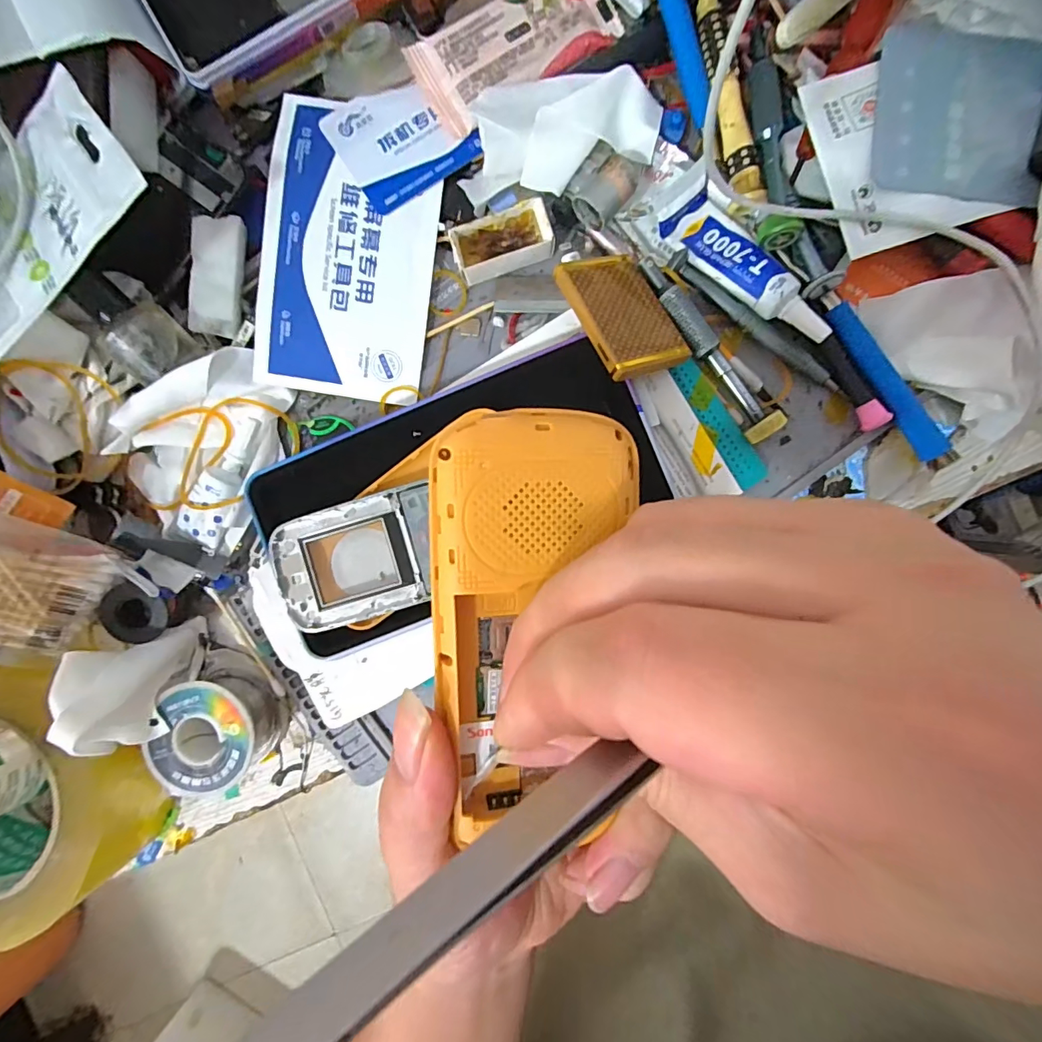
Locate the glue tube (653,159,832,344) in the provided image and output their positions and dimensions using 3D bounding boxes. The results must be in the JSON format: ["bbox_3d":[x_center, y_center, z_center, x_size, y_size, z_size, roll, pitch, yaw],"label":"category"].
[{"bbox_3d":[0.105,-0.120,0.217,0.029,0.013,0.096,-38,78,4],"label":"glue tube"}]

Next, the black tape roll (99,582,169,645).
[{"bbox_3d":[-0.191,0.046,0.233,0.030,0.010,0.030,0,89,4],"label":"black tape roll"}]

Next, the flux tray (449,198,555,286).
[{"bbox_3d":[-0.008,-0.138,0.232,0.050,0.014,0.023,-19,88,3],"label":"flux tray"}]

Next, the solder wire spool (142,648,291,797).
[{"bbox_3d":[-0.151,0.100,0.230,0.055,0.026,0.058,0,89,4],"label":"solder wire spool"}]

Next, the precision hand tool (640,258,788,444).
[{"bbox_3d":[0.087,-0.080,0.219,0.015,0.013,0.097,-36,92,4],"label":"precision hand tool"}]

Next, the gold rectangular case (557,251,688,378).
[{"bbox_3d":[0.046,-0.094,0.212,0.046,0.004,0.062,-24,79,-24],"label":"gold rectangular case"}]

